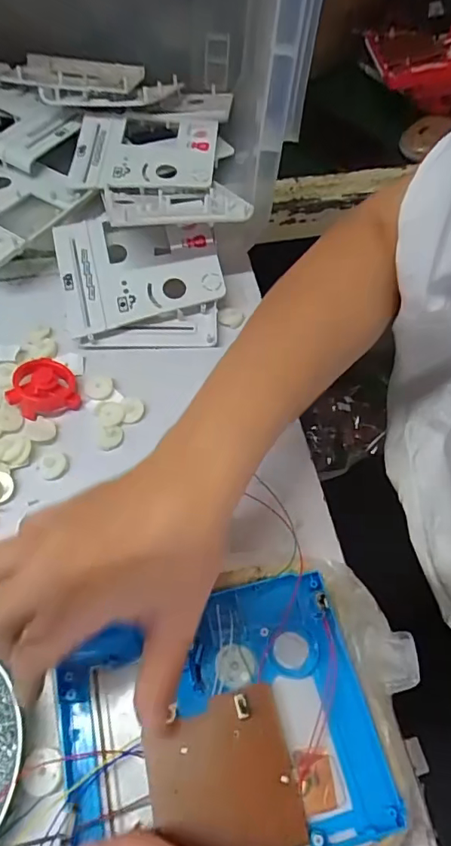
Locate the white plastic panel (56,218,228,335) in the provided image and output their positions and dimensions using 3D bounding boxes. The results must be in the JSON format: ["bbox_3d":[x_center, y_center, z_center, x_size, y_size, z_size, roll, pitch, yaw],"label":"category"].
[{"bbox_3d":[-0.077,-0.141,0.455,0.142,0.008,0.106,-11,76,-6],"label":"white plastic panel"}]

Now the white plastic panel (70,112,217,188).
[{"bbox_3d":[-0.082,-0.282,0.520,0.142,0.018,0.123,0,60,-2],"label":"white plastic panel"}]

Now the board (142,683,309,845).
[{"bbox_3d":[-0.001,0.184,0.262,0.074,0.004,0.072,-12,61,-8],"label":"board"}]

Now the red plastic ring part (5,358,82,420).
[{"bbox_3d":[-0.149,-0.032,0.412,0.052,0.019,0.049,-10,61,-8],"label":"red plastic ring part"}]

